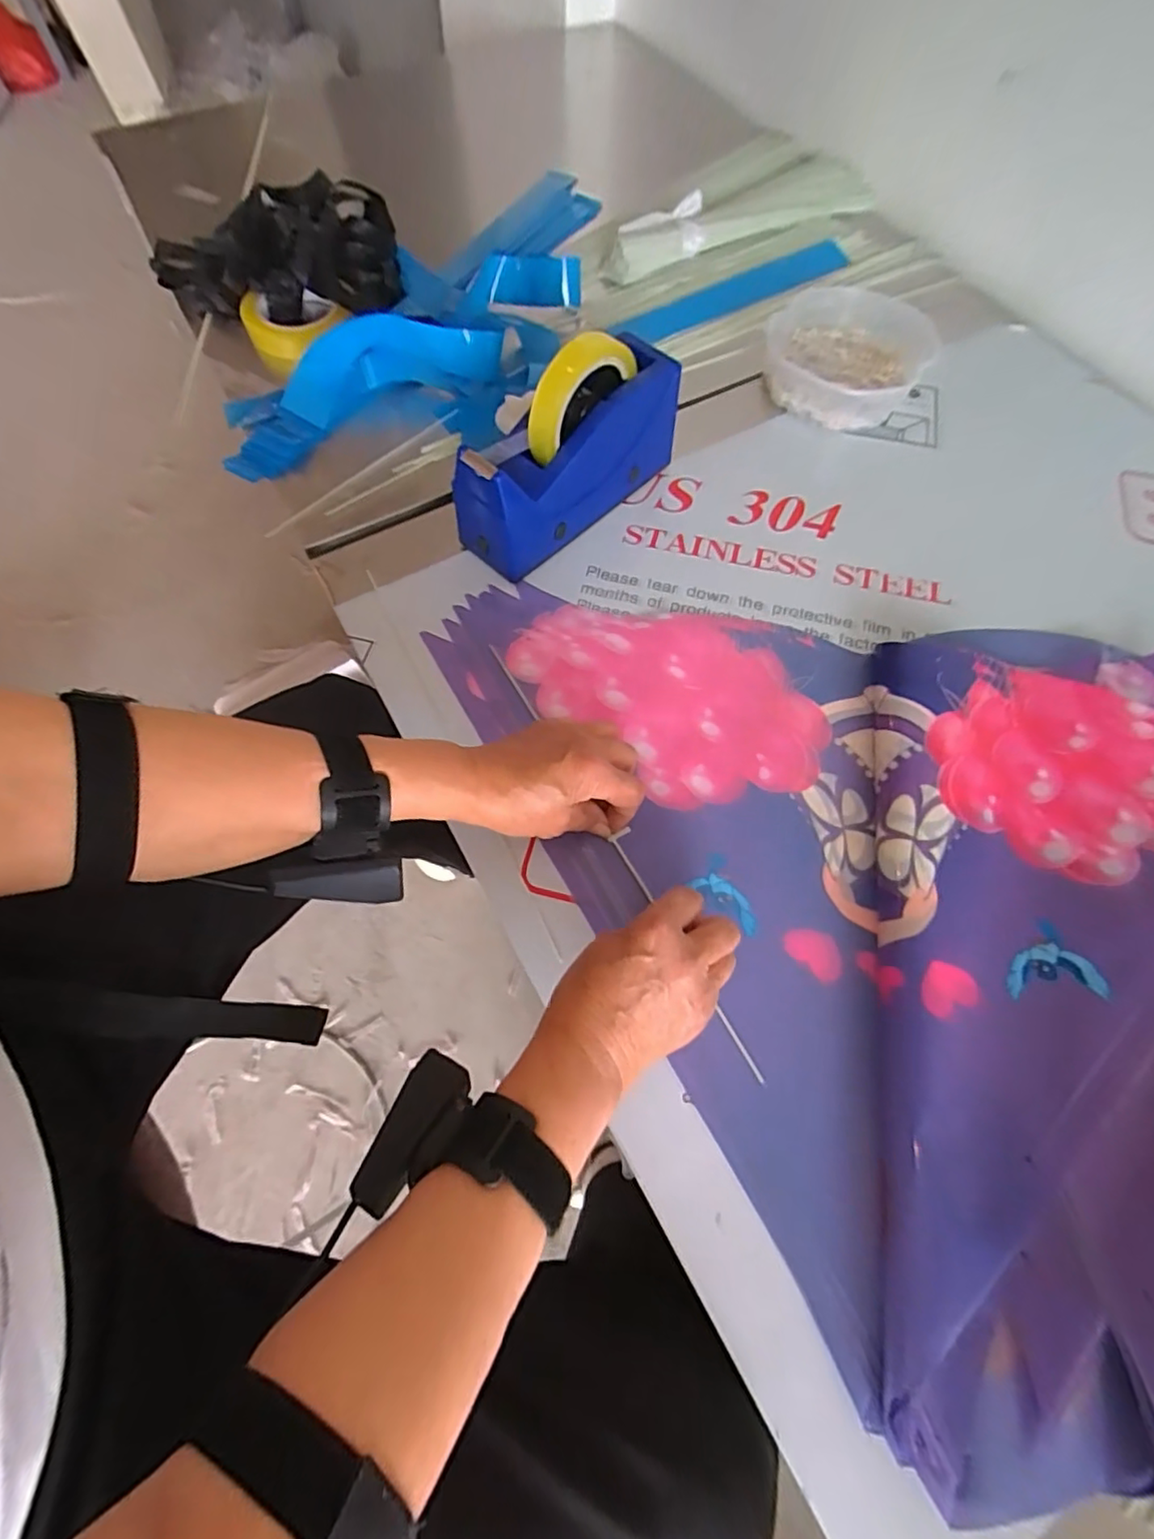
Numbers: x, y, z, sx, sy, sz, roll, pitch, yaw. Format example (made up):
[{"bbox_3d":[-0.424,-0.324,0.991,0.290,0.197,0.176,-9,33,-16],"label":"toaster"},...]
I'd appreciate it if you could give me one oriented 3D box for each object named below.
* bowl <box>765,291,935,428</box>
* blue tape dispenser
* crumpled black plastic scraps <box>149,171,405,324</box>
[{"bbox_3d":[0.263,-0.412,0.608,0.153,0.038,0.163,0,67,0],"label":"bowl"},{"bbox_3d":[-0.005,-0.262,0.495,0.068,0.127,0.204,41,73,15],"label":"blue tape dispenser"},{"bbox_3d":[-0.327,-0.558,0.657,0.258,0.063,0.173,-8,66,-6],"label":"crumpled black plastic scraps"}]

